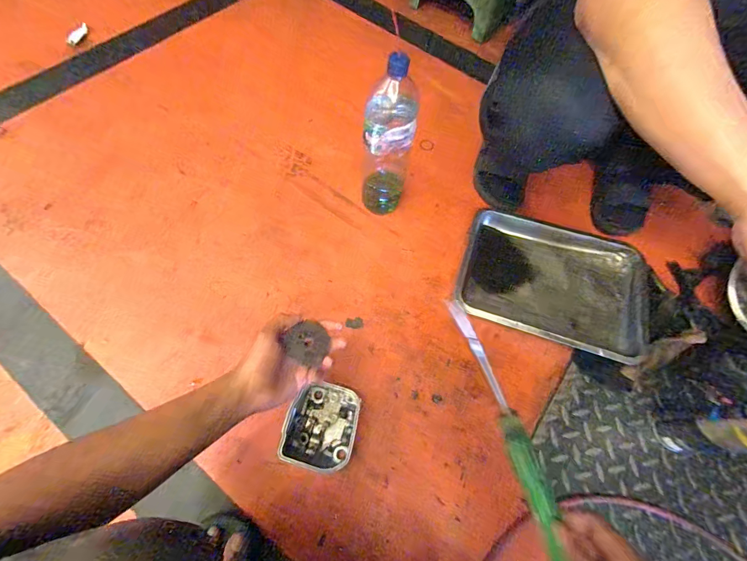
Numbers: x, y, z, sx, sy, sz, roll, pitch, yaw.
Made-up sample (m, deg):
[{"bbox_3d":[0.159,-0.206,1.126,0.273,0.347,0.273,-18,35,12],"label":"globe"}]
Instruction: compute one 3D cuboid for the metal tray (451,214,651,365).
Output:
[{"bbox_3d":[0.354,-0.013,0.685,0.338,0.049,0.267,17,60,12],"label":"metal tray"}]

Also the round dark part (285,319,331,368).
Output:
[{"bbox_3d":[-0.086,0.081,0.468,0.055,0.004,0.056,16,64,-34],"label":"round dark part"}]

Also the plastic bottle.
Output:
[{"bbox_3d":[0.026,-0.233,0.616,0.085,0.282,0.074,6,66,-1],"label":"plastic bottle"}]

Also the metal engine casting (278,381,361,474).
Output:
[{"bbox_3d":[-0.081,0.227,0.549,0.106,0.057,0.124,14,66,3],"label":"metal engine casting"}]

